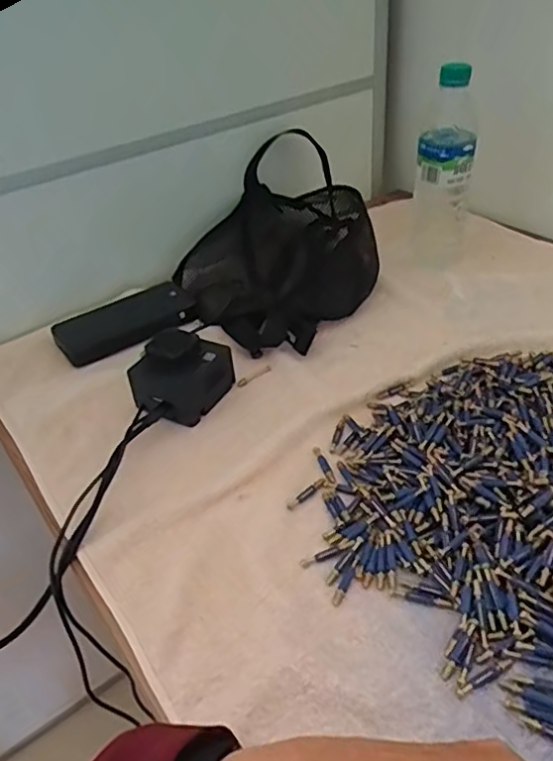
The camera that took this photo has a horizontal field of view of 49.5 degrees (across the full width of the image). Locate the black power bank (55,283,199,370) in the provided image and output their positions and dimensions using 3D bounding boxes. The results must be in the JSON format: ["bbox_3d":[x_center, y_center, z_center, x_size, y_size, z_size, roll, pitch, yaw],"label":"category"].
[{"bbox_3d":[-0.169,-0.067,0.685,0.149,0.020,0.084,-26,43,-25],"label":"black power bank"}]

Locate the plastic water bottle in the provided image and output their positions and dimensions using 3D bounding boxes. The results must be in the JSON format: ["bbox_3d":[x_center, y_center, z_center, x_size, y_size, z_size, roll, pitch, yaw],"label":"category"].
[{"bbox_3d":[0.190,-0.236,0.688,0.067,0.207,0.070,6,39,13],"label":"plastic water bottle"}]

